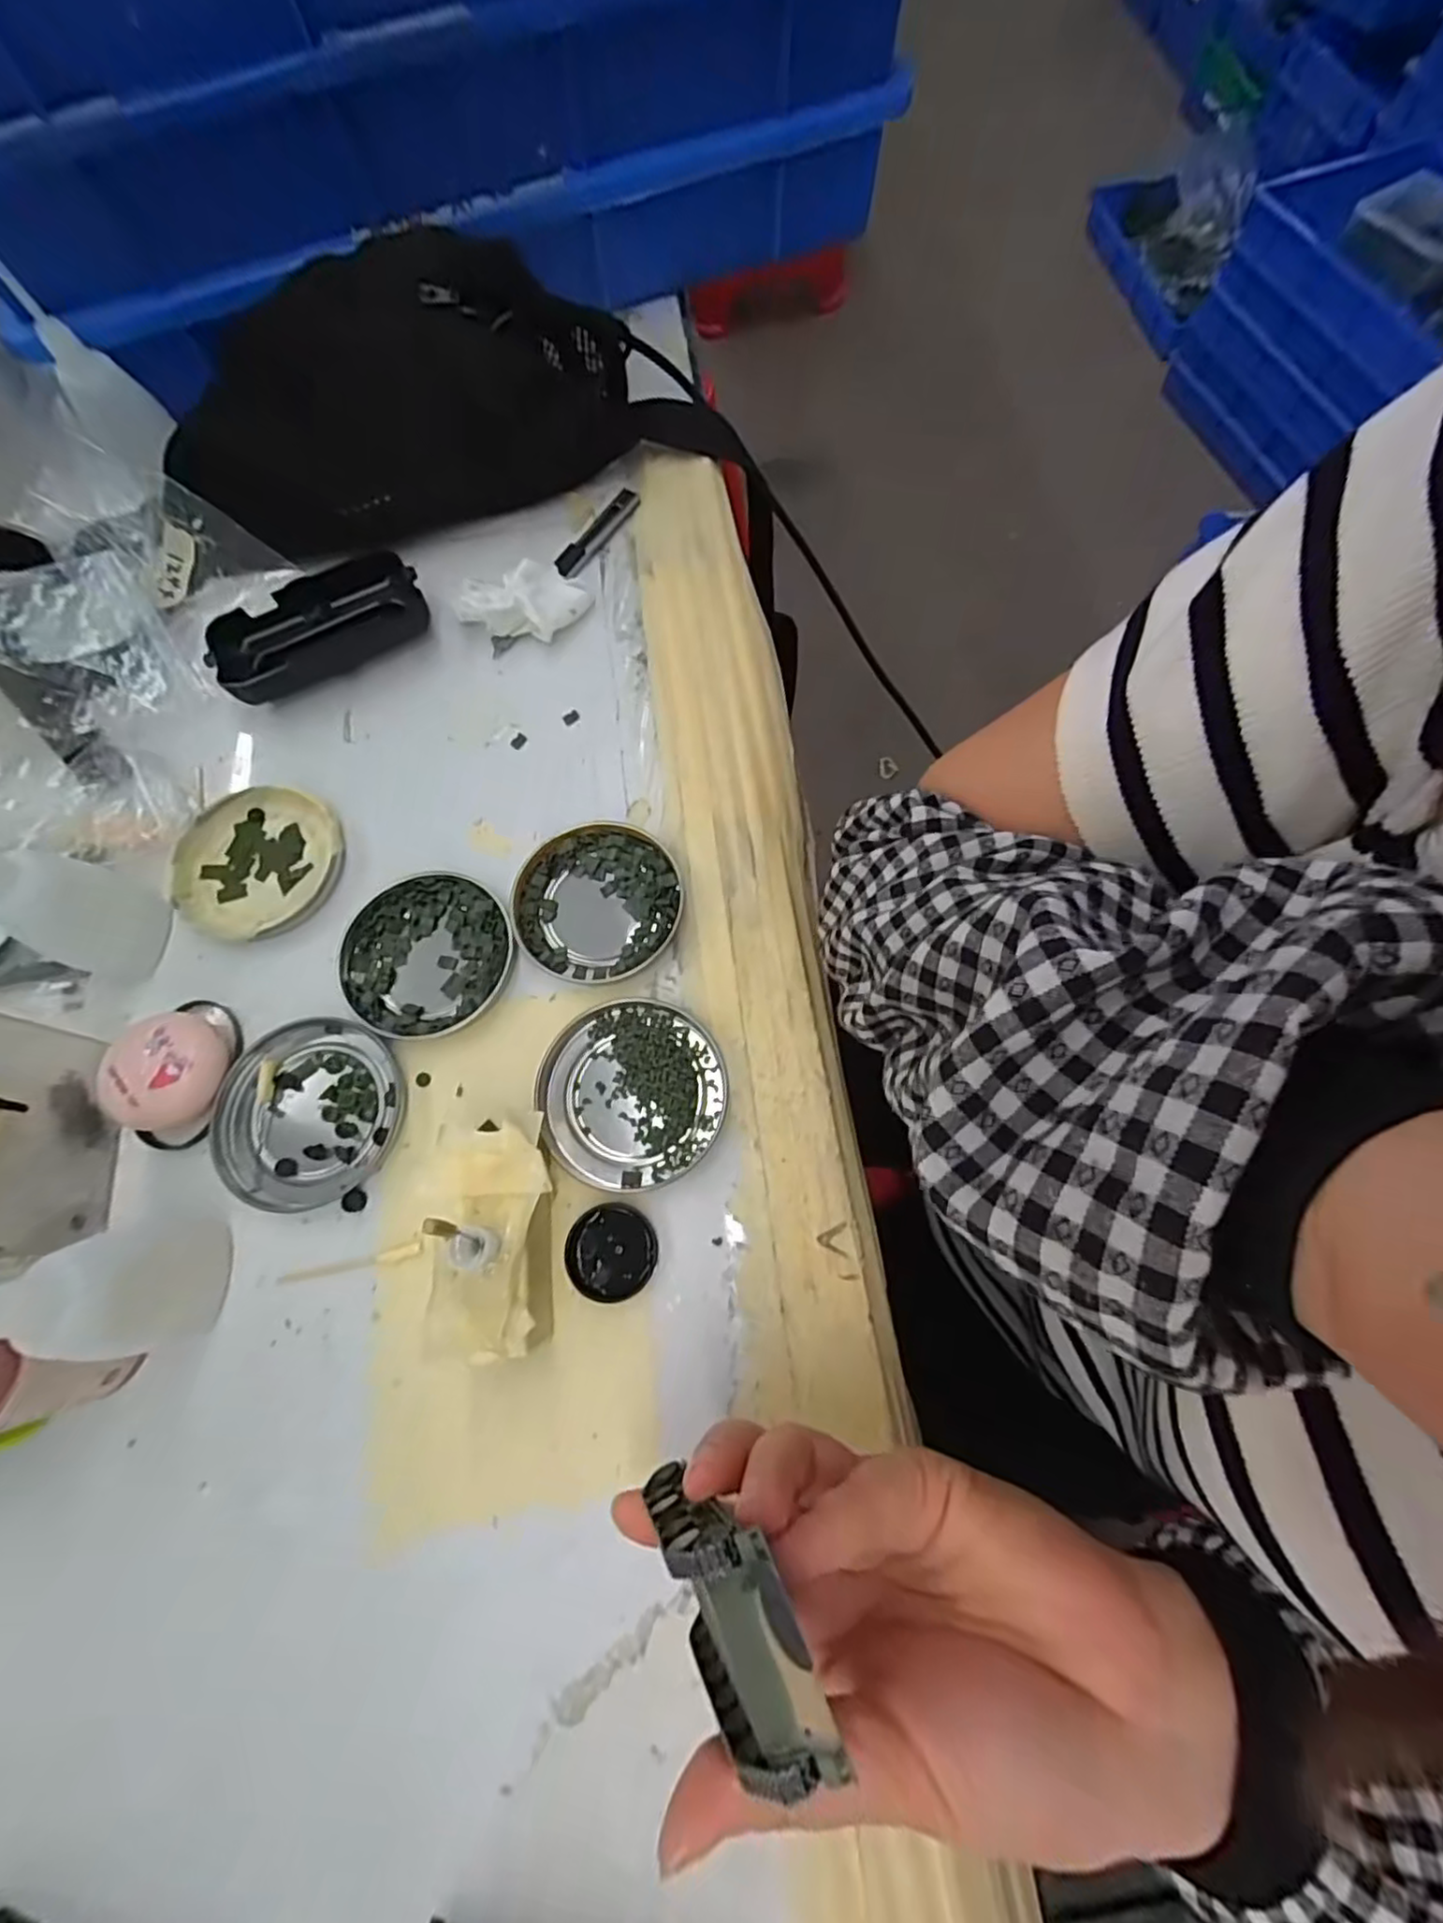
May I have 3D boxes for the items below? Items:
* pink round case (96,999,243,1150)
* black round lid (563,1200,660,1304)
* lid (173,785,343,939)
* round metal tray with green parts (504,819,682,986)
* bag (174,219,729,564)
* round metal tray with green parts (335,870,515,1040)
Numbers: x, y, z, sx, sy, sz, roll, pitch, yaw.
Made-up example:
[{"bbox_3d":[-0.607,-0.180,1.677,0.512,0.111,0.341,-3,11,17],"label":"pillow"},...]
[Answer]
[{"bbox_3d":[-0.238,0.046,0.290,0.042,0.021,0.061,11,72,5],"label":"pink round case"},{"bbox_3d":[-0.044,0.116,0.271,0.035,0.006,0.034,12,73,5],"label":"black round lid"},{"bbox_3d":[-0.224,-0.048,0.330,0.078,0.011,0.077,0,72,1],"label":"lid"},{"bbox_3d":[-0.058,-0.029,0.316,0.077,0.009,0.077,0,72,1],"label":"round metal tray with green parts"},{"bbox_3d":[-0.144,-0.307,0.363,0.278,0.096,0.058,-21,73,-6],"label":"bag"},{"bbox_3d":[-0.136,-0.004,0.312,0.079,0.009,0.077,0,72,1],"label":"round metal tray with green parts"}]

